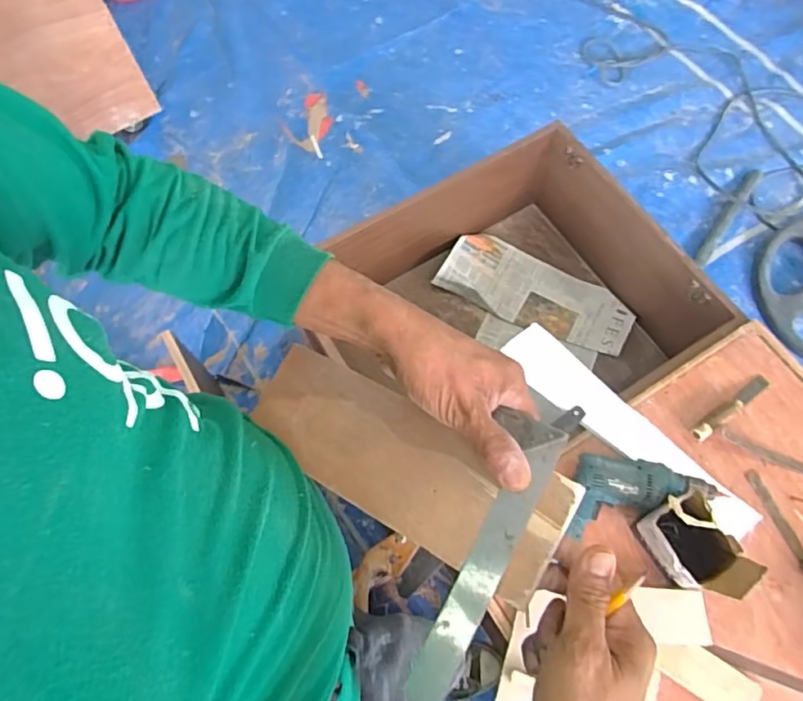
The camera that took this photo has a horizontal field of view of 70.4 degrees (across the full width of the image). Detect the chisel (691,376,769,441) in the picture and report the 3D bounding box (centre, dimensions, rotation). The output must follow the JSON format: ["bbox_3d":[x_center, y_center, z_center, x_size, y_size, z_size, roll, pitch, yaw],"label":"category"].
[{"bbox_3d":[0.642,0.109,1.101,0.208,0.031,0.028,-33,71,-12],"label":"chisel"}]

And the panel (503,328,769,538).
[{"bbox_3d":[0.422,0.140,1.082,0.103,0.019,0.527,-42,68,-19],"label":"panel"}]

